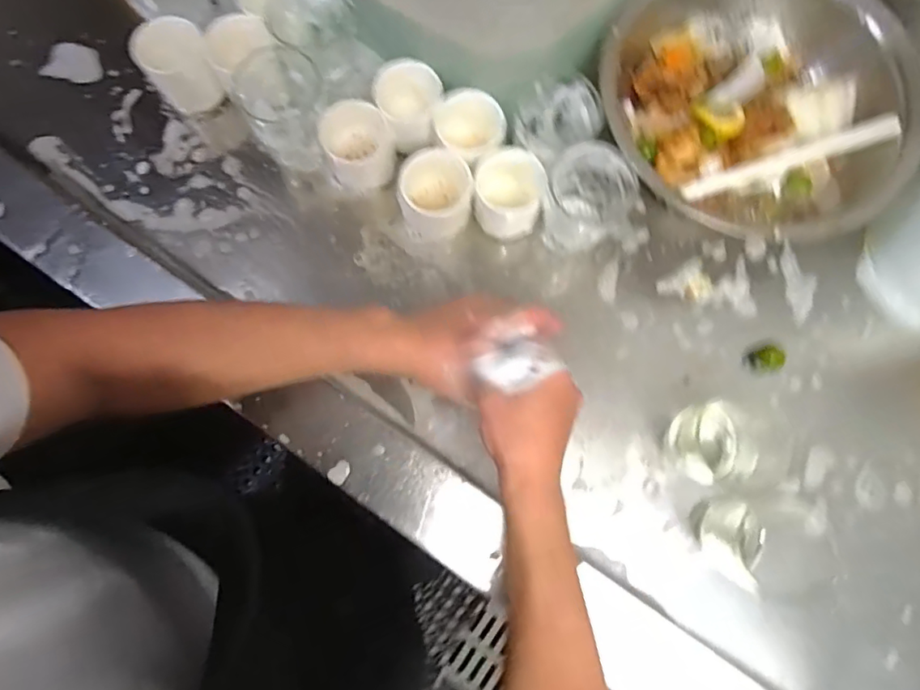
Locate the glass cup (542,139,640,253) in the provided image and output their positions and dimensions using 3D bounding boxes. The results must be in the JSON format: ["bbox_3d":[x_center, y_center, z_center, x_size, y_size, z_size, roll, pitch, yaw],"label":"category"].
[{"bbox_3d":[0.118,-0.135,0.526,0.071,0.099,0.082,43,82,7],"label":"glass cup"}]

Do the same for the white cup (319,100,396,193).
[{"bbox_3d":[-0.101,-0.198,0.550,0.069,0.064,0.065,-20,80,-4],"label":"white cup"}]

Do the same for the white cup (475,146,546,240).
[{"bbox_3d":[0.048,-0.149,0.540,0.065,0.057,0.066,0,79,0],"label":"white cup"}]

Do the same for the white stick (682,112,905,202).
[{"bbox_3d":[0.307,-0.174,0.514,0.196,0.007,0.021,-17,100,6],"label":"white stick"}]

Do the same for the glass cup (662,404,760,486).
[{"bbox_3d":[0.225,0.090,0.506,0.074,0.051,0.067,-5,79,-1],"label":"glass cup"}]

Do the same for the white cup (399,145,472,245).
[{"bbox_3d":[-0.024,-0.146,0.539,0.068,0.071,0.064,0,79,0],"label":"white cup"}]

